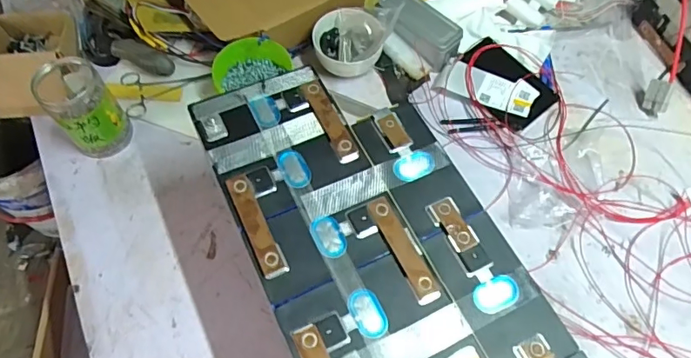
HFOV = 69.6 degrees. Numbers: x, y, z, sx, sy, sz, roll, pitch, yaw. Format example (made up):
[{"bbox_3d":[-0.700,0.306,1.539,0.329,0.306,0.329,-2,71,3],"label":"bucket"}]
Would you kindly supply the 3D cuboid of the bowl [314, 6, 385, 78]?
[{"bbox_3d":[0.005,-0.226,0.815,0.111,0.058,0.095,6,61,1],"label":"bowl"}]

